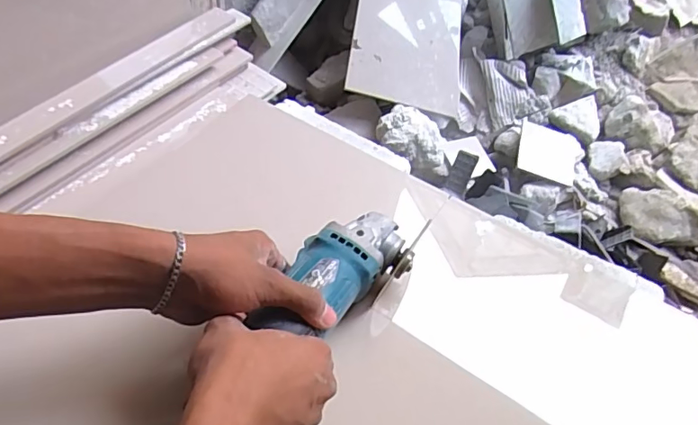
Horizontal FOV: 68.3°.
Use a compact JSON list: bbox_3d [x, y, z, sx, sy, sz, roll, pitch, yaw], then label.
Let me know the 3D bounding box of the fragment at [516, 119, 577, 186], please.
[{"bbox_3d":[0.336,-0.101,0.870,0.099,0.005,0.098,17,67,-1],"label":"fragment"}]

